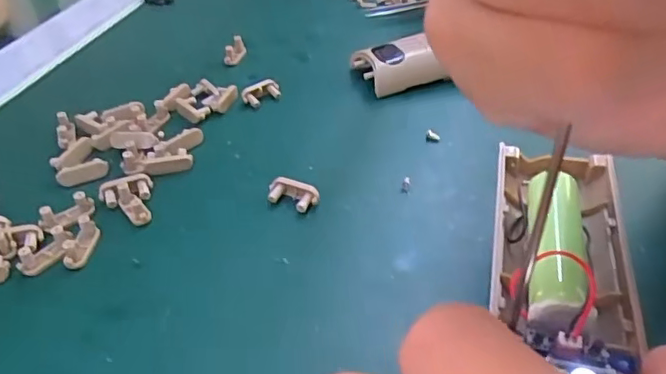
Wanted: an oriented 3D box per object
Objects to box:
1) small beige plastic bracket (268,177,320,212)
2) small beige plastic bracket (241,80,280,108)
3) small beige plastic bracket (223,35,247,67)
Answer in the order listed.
[{"bbox_3d":[-0.015,0.004,0.213,0.019,0.009,0.009,17,43,22],"label":"small beige plastic bracket"},{"bbox_3d":[-0.033,-0.045,0.269,0.019,0.008,0.008,-29,46,-29],"label":"small beige plastic bracket"},{"bbox_3d":[-0.052,-0.072,0.301,0.005,0.012,0.019,10,41,15],"label":"small beige plastic bracket"}]

